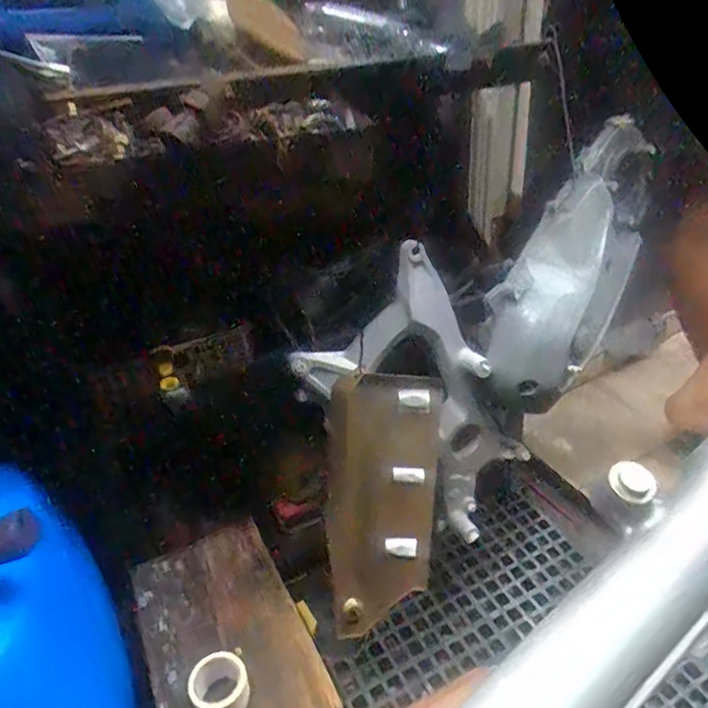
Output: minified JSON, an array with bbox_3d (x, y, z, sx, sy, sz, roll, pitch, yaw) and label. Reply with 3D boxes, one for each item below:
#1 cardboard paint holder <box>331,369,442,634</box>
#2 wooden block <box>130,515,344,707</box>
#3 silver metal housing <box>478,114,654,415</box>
[{"bbox_3d":[0.028,0.183,0.677,0.131,0.316,0.074,7,8,18],"label":"cardboard paint holder"},{"bbox_3d":[-0.134,0.321,0.599,0.163,0.073,0.259,-20,35,-23],"label":"wooden block"},{"bbox_3d":[0.301,-0.126,0.747,0.118,0.129,0.422,22,75,35],"label":"silver metal housing"}]

